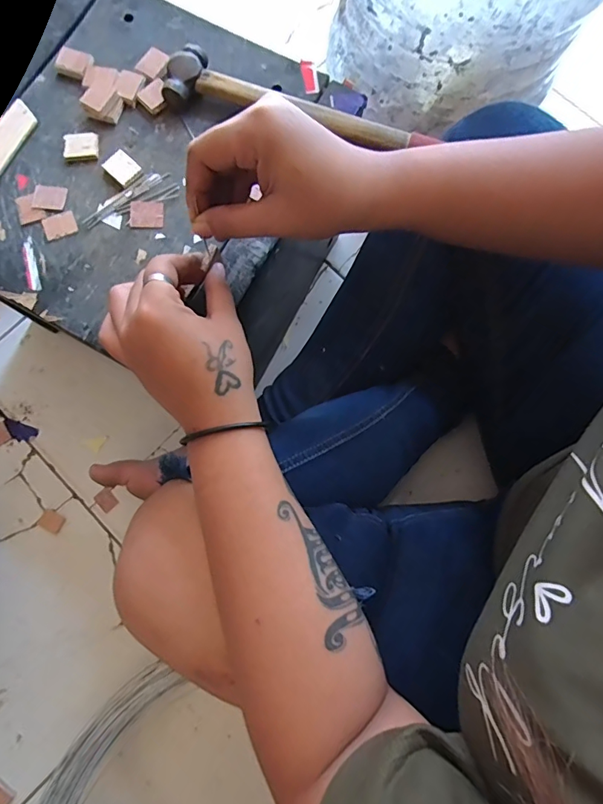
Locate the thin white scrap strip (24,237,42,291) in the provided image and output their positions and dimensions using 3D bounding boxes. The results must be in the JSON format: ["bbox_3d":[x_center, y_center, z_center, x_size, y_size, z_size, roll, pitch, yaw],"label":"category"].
[{"bbox_3d":[-0.197,-0.101,0.319,0.009,0.004,0.042,-15,80,-3],"label":"thin white scrap strip"}]

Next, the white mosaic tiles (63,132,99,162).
[{"bbox_3d":[-0.167,-0.193,0.330,0.025,0.004,0.021,-4,80,-1],"label":"white mosaic tiles"}]

